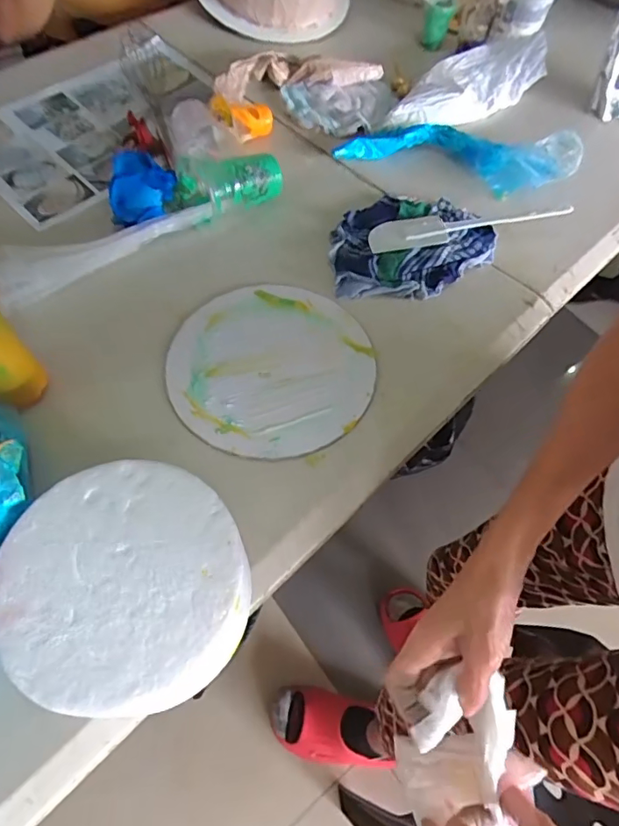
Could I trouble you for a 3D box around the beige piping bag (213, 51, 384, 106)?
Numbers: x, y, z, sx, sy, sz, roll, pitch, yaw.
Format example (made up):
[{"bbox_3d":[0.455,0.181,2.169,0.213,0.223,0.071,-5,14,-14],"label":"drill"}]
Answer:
[{"bbox_3d":[-0.025,-0.453,0.668,0.241,0.032,0.091,-30,68,-17],"label":"beige piping bag"}]

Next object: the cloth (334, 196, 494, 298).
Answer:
[{"bbox_3d":[0.113,-0.187,0.547,0.177,0.016,0.143,-2,63,-5],"label":"cloth"}]

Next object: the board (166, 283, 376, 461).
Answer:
[{"bbox_3d":[-0.036,-0.046,0.484,0.188,0.012,0.191,2,62,-3],"label":"board"}]

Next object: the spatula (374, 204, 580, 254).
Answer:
[{"bbox_3d":[0.170,-0.209,0.552,0.219,0.022,0.046,-14,64,-11],"label":"spatula"}]

